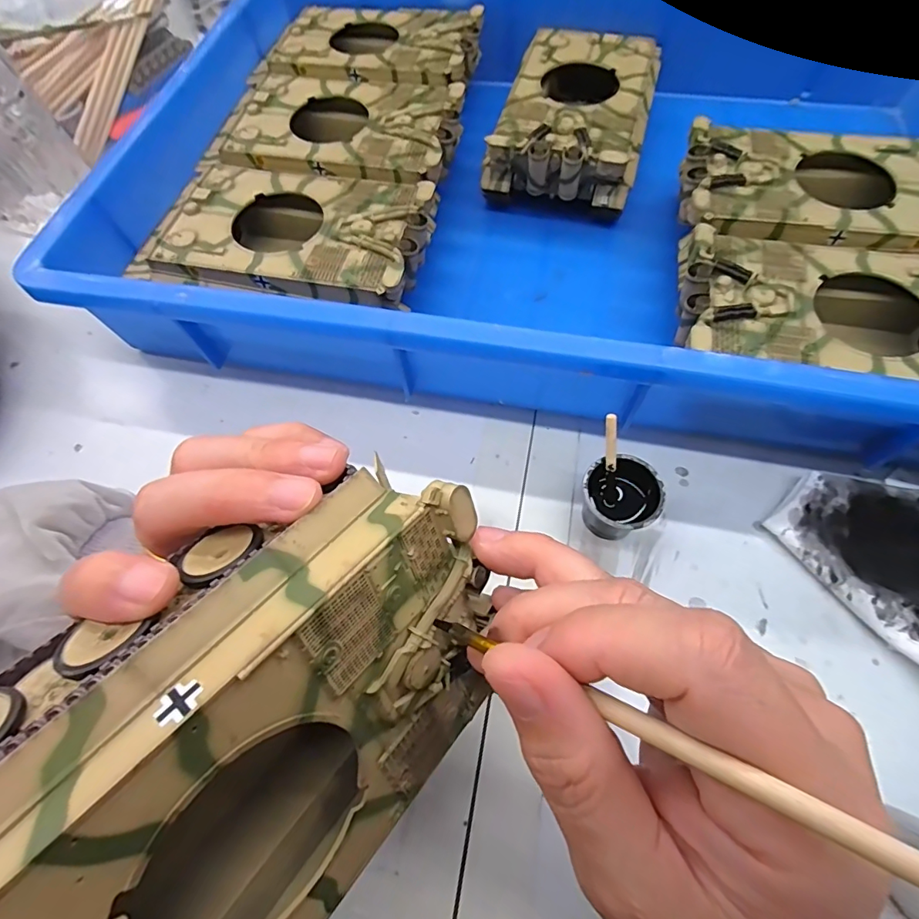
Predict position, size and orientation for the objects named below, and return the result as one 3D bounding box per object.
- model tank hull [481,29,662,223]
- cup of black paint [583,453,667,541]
[{"bbox_3d":[0.086,-0.242,0.360,0.099,0.062,0.151,17,66,10],"label":"model tank hull"},{"bbox_3d":[0.079,0.023,0.244,0.036,0.036,0.036,-1,64,2],"label":"cup of black paint"}]

